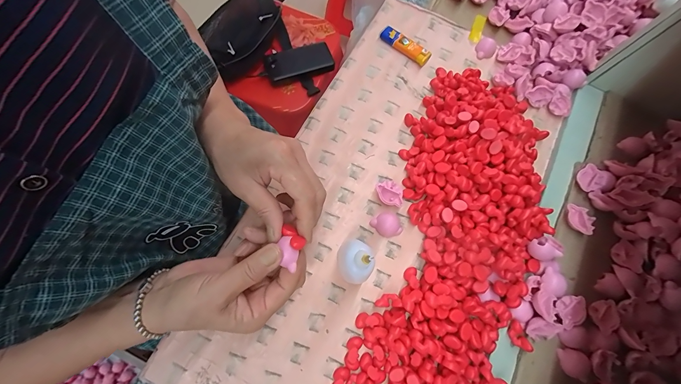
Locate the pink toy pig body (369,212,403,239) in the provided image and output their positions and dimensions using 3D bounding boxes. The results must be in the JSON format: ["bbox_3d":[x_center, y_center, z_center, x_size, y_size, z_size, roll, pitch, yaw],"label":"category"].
[{"bbox_3d":[0.056,0.039,0.342,0.032,0.012,0.031,1,74,-5],"label":"pink toy pig body"}]

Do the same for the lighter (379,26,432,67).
[{"bbox_3d":[0.092,-0.209,0.414,0.080,0.014,0.021,44,75,8],"label":"lighter"}]

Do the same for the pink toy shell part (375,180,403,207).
[{"bbox_3d":[0.061,0.001,0.351,0.036,0.016,0.027,37,74,5],"label":"pink toy shell part"}]

